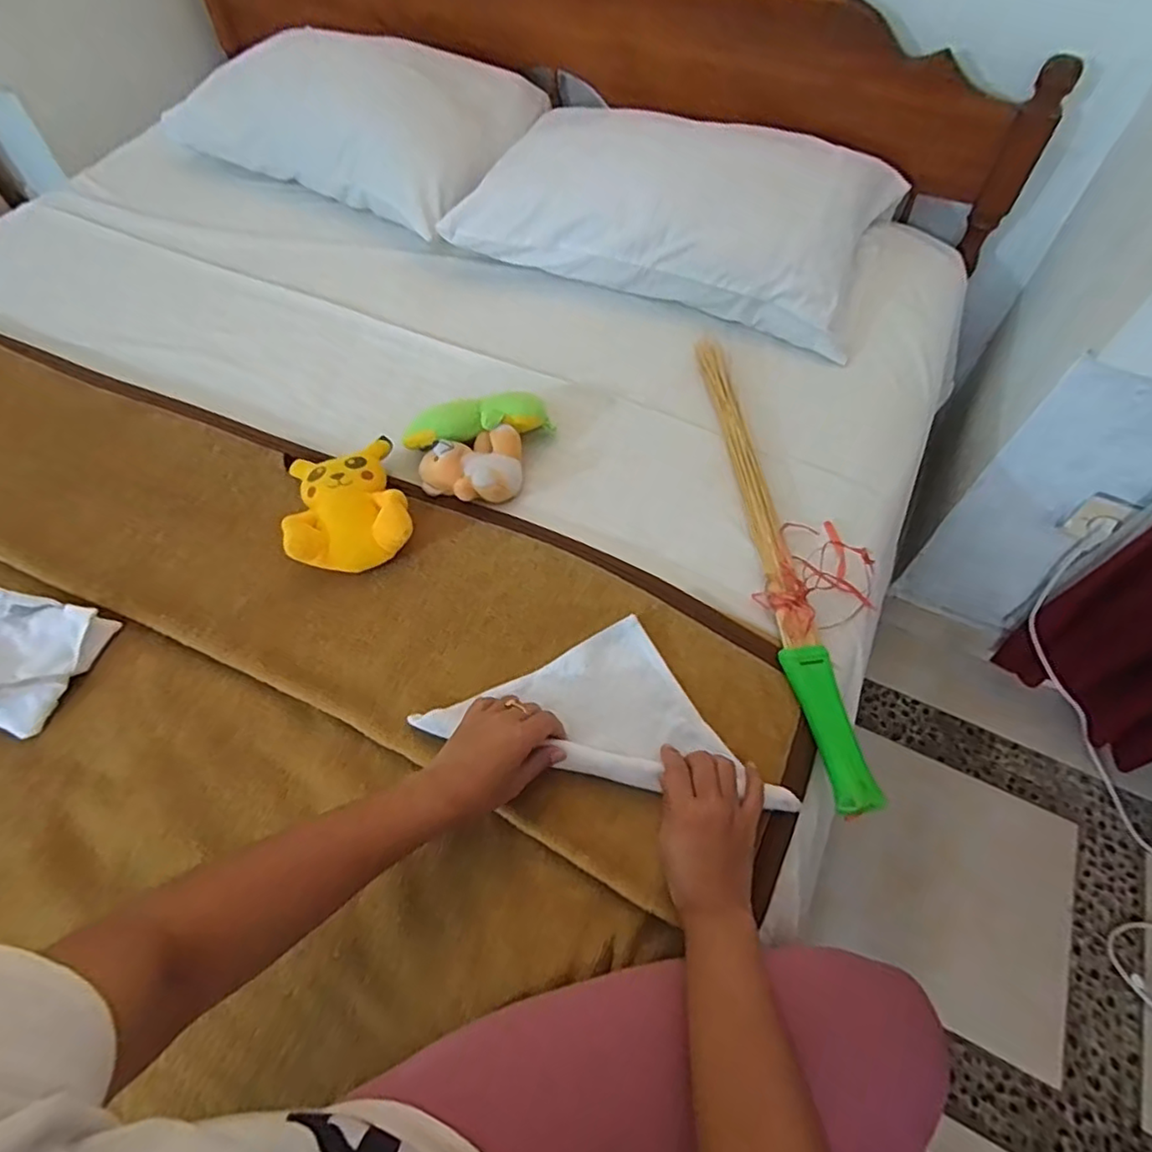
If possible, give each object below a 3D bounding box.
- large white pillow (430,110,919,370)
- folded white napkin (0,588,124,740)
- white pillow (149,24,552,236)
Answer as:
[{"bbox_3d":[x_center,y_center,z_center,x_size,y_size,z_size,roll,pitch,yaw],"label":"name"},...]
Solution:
[{"bbox_3d":[0.167,-0.600,1.014,0.609,0.122,0.391,19,60,14],"label":"large white pillow"},{"bbox_3d":[-0.565,0.078,0.639,0.130,0.041,0.127,16,59,12],"label":"folded white napkin"},{"bbox_3d":[-0.406,-0.854,1.163,0.652,0.166,0.331,28,62,18],"label":"white pillow"}]

